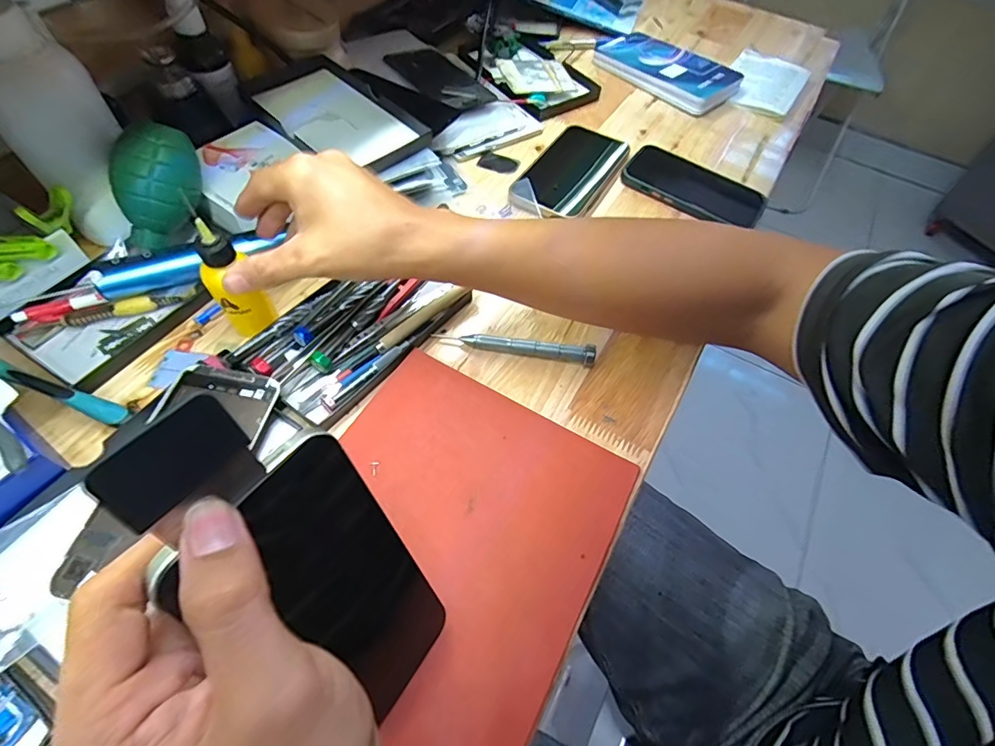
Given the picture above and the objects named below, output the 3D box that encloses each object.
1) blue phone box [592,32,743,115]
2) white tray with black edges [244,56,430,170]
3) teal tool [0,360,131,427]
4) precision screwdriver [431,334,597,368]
[{"bbox_3d":[0.223,-0.418,0.655,0.106,0.024,0.199,-34,66,-24],"label":"blue phone box"},{"bbox_3d":[-0.166,-0.262,0.485,0.097,0.015,0.190,-41,68,-19],"label":"white tray with black edges"},{"bbox_3d":[-0.313,0.008,0.331,0.119,0.008,0.014,25,57,-6],"label":"teal tool"},{"bbox_3d":[0.015,-0.023,0.393,0.129,0.017,0.011,9,57,1],"label":"precision screwdriver"}]

